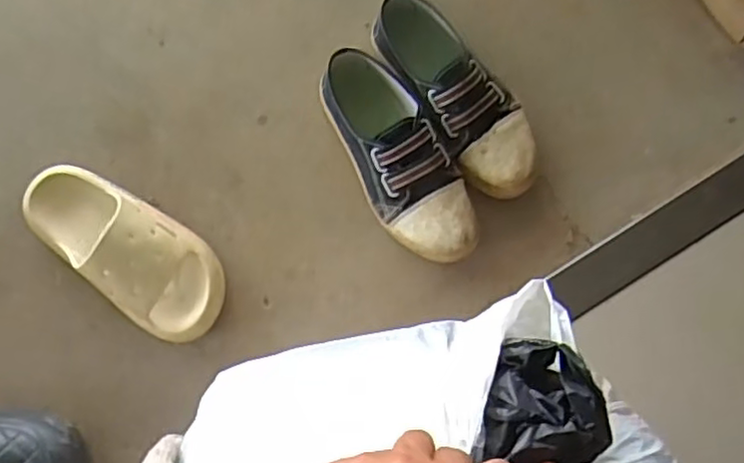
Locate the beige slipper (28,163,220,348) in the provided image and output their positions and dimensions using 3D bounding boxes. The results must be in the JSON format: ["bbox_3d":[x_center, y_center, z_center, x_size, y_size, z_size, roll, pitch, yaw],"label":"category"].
[{"bbox_3d":[-0.259,0.013,0.697,0.244,0.071,0.103,37,83,6],"label":"beige slipper"}]

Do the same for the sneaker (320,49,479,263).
[{"bbox_3d":[0.025,-0.078,0.711,0.097,0.065,0.249,-32,82,-5],"label":"sneaker"}]

